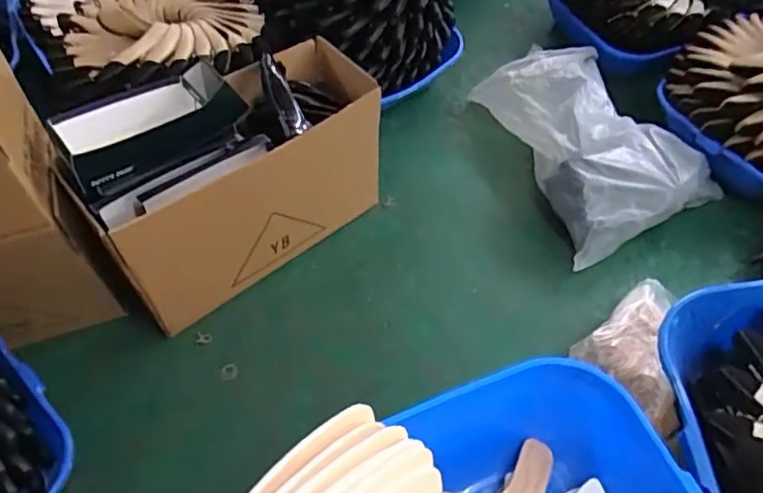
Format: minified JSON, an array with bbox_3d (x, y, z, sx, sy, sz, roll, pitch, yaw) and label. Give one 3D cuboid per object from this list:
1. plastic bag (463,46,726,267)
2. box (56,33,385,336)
[{"bbox_3d":[0.605,-0.339,1.749,0.497,0.184,0.689,-23,58,-15],"label":"plastic bag"},{"bbox_3d":[-0.329,-0.167,1.445,0.694,0.441,0.296,-32,60,-20],"label":"box"}]

